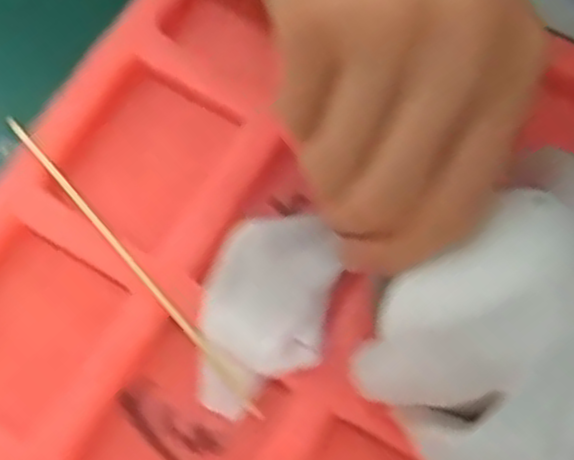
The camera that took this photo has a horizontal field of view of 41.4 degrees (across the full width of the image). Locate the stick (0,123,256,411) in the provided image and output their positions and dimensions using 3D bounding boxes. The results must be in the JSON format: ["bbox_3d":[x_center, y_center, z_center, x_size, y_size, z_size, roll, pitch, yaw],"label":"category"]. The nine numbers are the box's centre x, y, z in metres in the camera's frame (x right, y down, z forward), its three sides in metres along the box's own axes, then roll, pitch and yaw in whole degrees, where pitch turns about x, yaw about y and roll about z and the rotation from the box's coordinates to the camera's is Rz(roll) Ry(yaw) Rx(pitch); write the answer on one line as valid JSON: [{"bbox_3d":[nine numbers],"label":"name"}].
[{"bbox_3d":[-0.058,0.012,0.282,0.004,0.006,0.144,-41,80,-8],"label":"stick"}]

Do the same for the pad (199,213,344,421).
[{"bbox_3d":[-0.008,0.029,0.275,0.044,0.014,0.075,13,77,5],"label":"pad"}]

